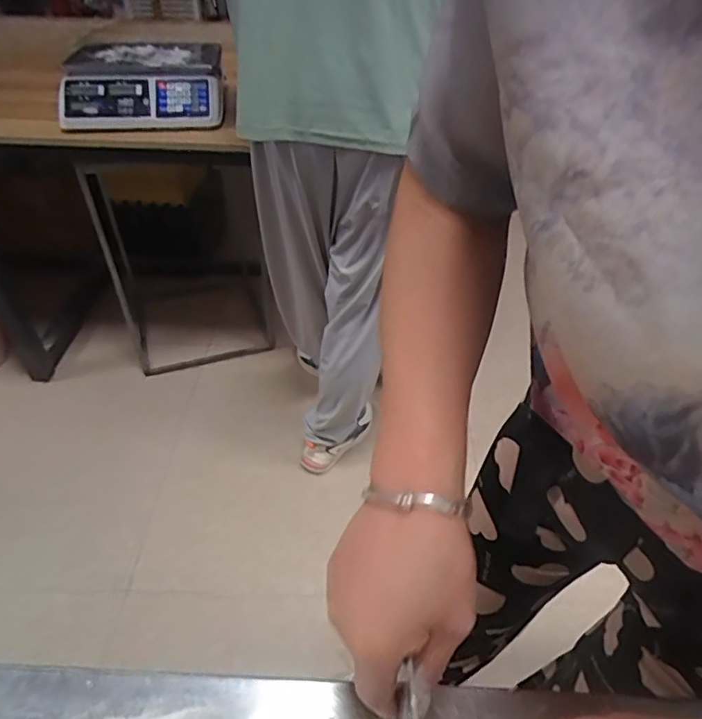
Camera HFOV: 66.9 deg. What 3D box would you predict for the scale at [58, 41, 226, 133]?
[{"bbox_3d":[-0.434,-0.576,1.140,0.317,0.123,0.250,0,42,-3],"label":"scale"}]

